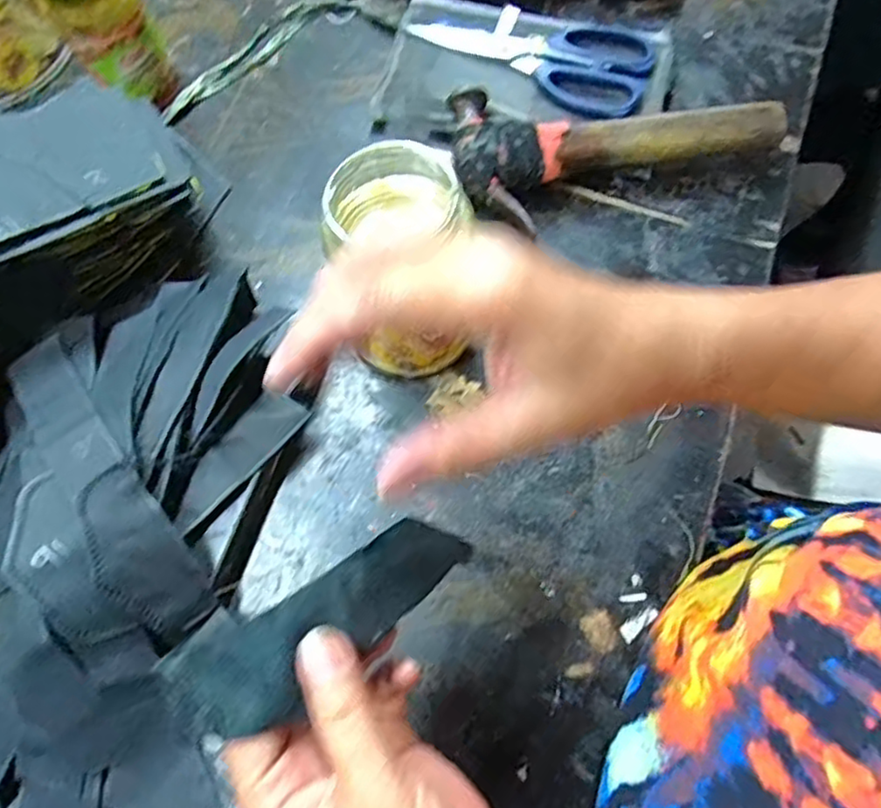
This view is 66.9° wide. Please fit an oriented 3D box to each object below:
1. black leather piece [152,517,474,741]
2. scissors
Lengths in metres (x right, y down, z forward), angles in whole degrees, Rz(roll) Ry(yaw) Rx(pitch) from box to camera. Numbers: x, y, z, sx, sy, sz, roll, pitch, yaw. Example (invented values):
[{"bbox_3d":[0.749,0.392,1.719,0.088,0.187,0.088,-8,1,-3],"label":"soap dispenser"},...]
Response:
[{"bbox_3d":[-0.043,0.082,0.255,0.122,0.024,0.041,-28,71,-19],"label":"black leather piece"},{"bbox_3d":[0.073,-0.272,0.506,0.180,0.010,0.083,28,72,15],"label":"scissors"}]

